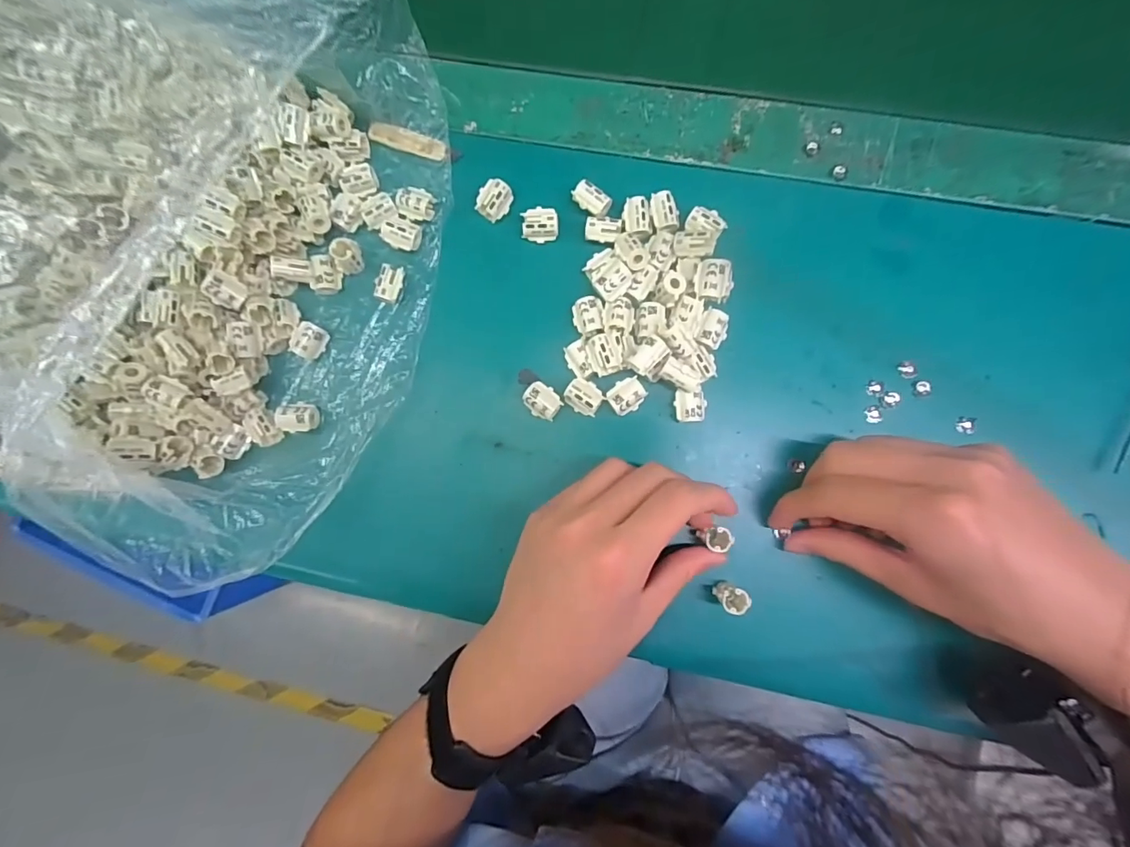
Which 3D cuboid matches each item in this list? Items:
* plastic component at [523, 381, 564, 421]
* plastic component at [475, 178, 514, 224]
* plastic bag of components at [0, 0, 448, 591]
[{"bbox_3d":[-0.014,-0.013,0.299,0.022,0.011,0.018,37,88,7],"label":"plastic component"},{"bbox_3d":[-0.044,-0.140,0.307,0.017,0.010,0.022,30,87,7],"label":"plastic component"},{"bbox_3d":[-0.258,-0.090,0.254,0.329,0.152,0.315,8,84,5],"label":"plastic bag of components"}]

